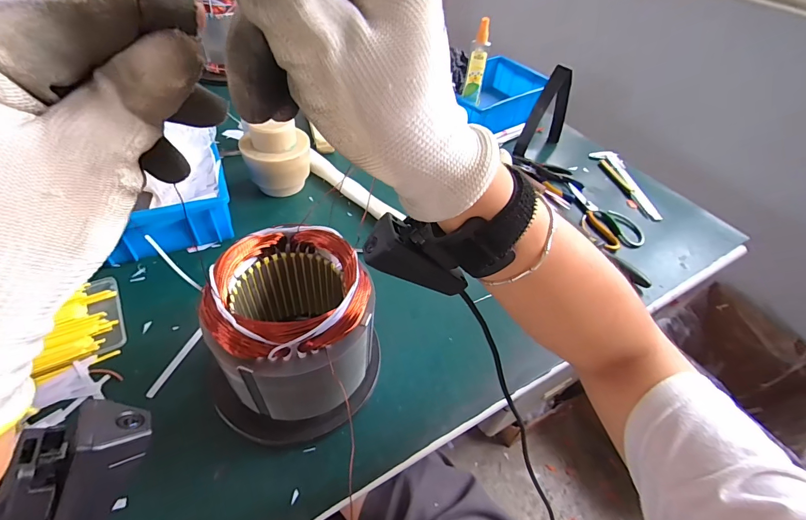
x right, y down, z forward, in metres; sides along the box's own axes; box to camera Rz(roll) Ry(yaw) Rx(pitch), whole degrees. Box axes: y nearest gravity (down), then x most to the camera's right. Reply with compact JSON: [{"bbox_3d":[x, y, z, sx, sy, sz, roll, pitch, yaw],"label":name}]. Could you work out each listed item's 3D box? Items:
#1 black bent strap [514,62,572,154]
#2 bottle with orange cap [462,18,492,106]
[{"bbox_3d":[0.322,-0.326,0.813,0.150,0.172,0.033,-30,58,-30],"label":"black bent strap"},{"bbox_3d":[0.165,-0.431,0.822,0.038,0.158,0.032,9,47,1],"label":"bottle with orange cap"}]

